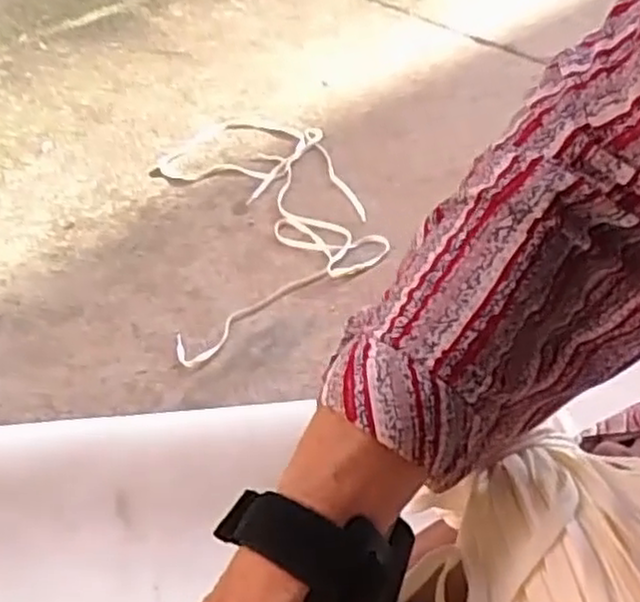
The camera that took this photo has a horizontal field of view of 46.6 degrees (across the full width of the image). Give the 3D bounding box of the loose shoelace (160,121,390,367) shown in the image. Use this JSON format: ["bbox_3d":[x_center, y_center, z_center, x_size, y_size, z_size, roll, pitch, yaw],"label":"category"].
[{"bbox_3d":[-0.094,-0.149,1.179,0.292,0.017,0.583,-13,40,-5],"label":"loose shoelace"}]

